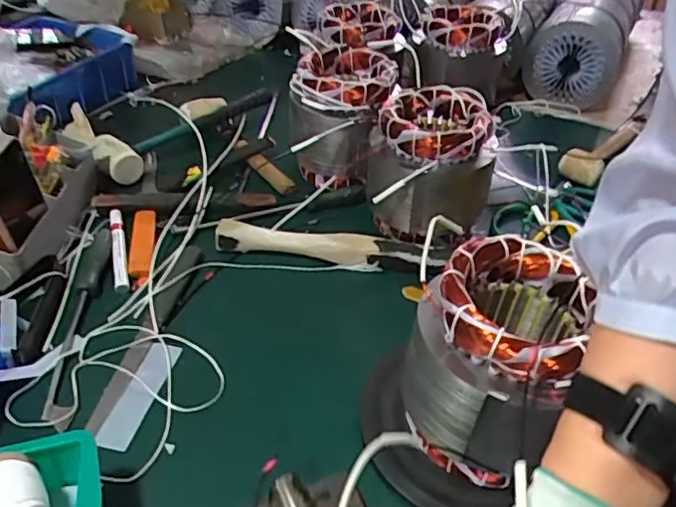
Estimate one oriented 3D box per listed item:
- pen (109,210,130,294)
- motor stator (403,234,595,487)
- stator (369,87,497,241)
[{"bbox_3d":[-0.265,-0.008,0.708,0.017,0.017,0.149,-13,38,-13],"label":"pen"},{"bbox_3d":[0.124,0.087,0.478,0.122,0.155,0.135,18,41,26],"label":"motor stator"},{"bbox_3d":[0.117,-0.111,0.746,0.141,0.156,0.141,-2,36,1],"label":"stator"}]

